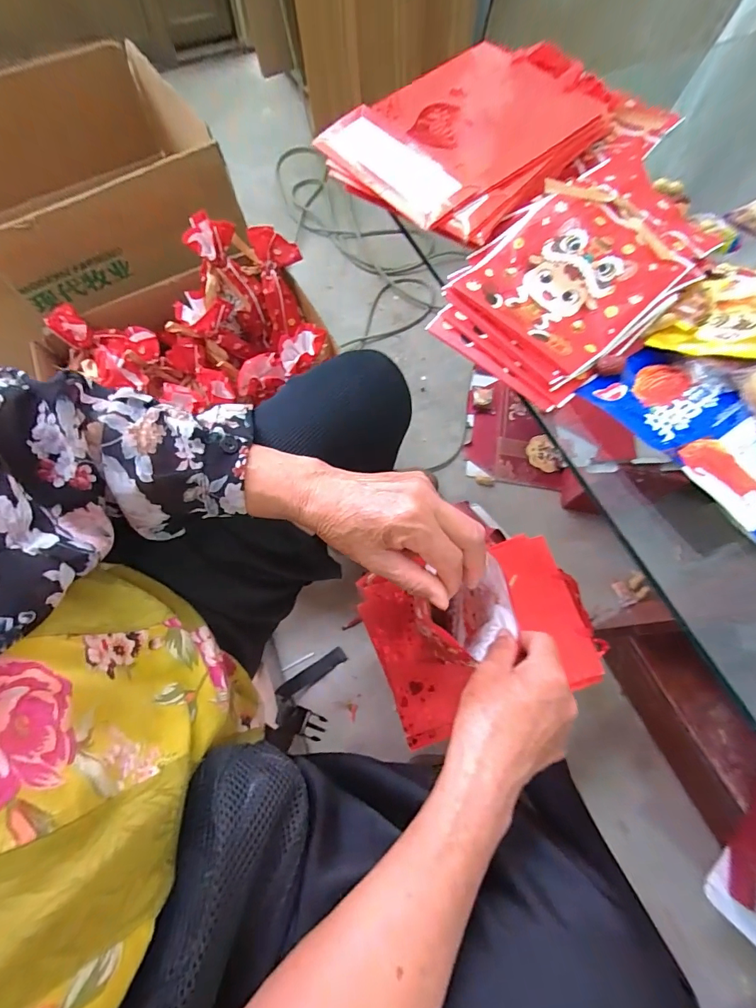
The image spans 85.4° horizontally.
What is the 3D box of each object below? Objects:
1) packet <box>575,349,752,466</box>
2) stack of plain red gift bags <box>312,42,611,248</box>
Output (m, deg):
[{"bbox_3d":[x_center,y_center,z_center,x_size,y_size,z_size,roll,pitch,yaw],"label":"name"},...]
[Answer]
[{"bbox_3d":[0.241,-0.087,0.347,0.089,0.023,0.098,-31,72,-12],"label":"packet"},{"bbox_3d":[0.110,-0.422,0.454,0.219,0.040,0.313,40,73,13],"label":"stack of plain red gift bags"}]

